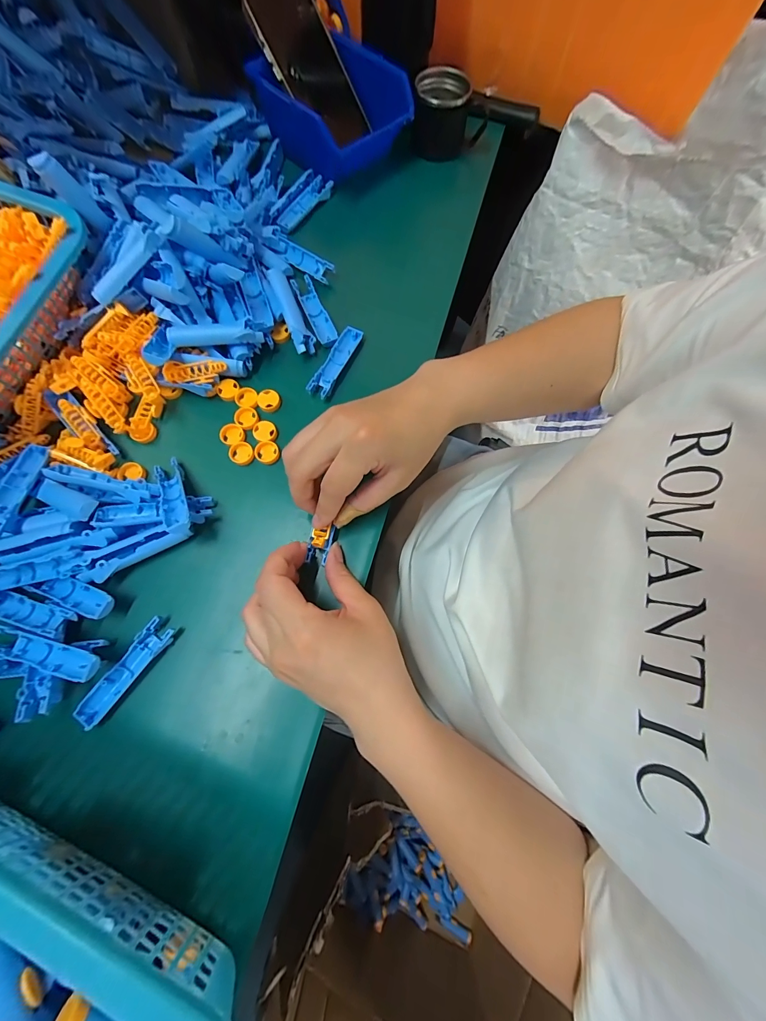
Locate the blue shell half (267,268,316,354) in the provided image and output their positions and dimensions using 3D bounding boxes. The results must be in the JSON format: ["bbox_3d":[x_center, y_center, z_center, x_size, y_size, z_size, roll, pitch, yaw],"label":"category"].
[{"bbox_3d":[-0.083,-0.183,0.331,0.018,0.012,0.080,-22,87,-8],"label":"blue shell half"}]

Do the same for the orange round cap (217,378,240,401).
[{"bbox_3d":[-0.138,-0.108,0.322,0.018,0.005,0.020,29,75,7],"label":"orange round cap"}]

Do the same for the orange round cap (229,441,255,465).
[{"bbox_3d":[-0.121,-0.049,0.308,0.020,0.005,0.020,0,73,-1],"label":"orange round cap"}]

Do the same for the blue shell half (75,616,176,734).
[{"bbox_3d":[-0.181,0.113,0.256,0.019,0.012,0.077,35,76,9],"label":"blue shell half"}]

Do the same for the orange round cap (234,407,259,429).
[{"bbox_3d":[-0.120,-0.081,0.316,0.021,0.004,0.020,0,73,-1],"label":"orange round cap"}]

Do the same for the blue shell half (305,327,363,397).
[{"bbox_3d":[-0.042,-0.137,0.332,0.020,0.009,0.078,25,74,6],"label":"blue shell half"}]

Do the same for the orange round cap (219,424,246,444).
[{"bbox_3d":[-0.131,-0.066,0.313,0.019,0.008,0.018,0,73,-1],"label":"orange round cap"}]

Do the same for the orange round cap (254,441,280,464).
[{"bbox_3d":[-0.099,-0.050,0.309,0.019,0.007,0.020,0,73,-1],"label":"orange round cap"}]

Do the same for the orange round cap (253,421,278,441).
[{"bbox_3d":[-0.102,-0.069,0.312,0.020,0.004,0.018,8,73,1],"label":"orange round cap"}]

